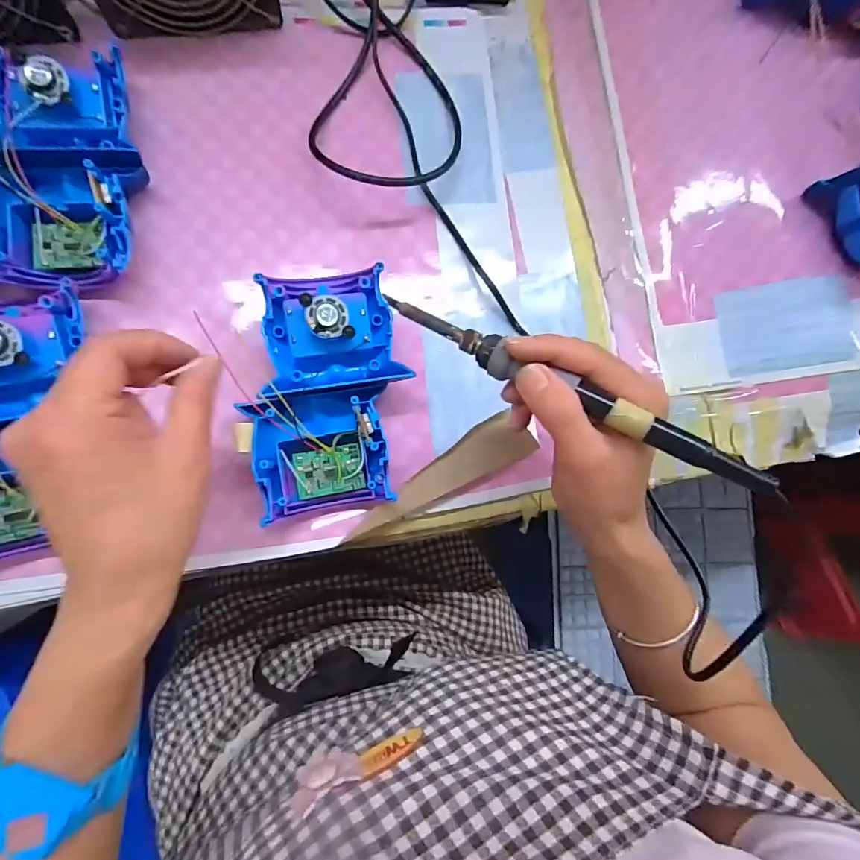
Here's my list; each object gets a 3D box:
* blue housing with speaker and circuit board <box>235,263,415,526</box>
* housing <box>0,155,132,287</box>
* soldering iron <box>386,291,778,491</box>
[{"bbox_3d":[-0.067,-0.026,0.302,0.095,0.045,0.149,-9,87,-8],"label":"blue housing with speaker and circuit board"},{"bbox_3d":[-0.239,-0.135,0.290,0.093,0.038,0.094,-5,86,-8],"label":"housing"},{"bbox_3d":[0.061,-0.024,0.228,0.210,0.014,0.016,29,82,18],"label":"soldering iron"}]

